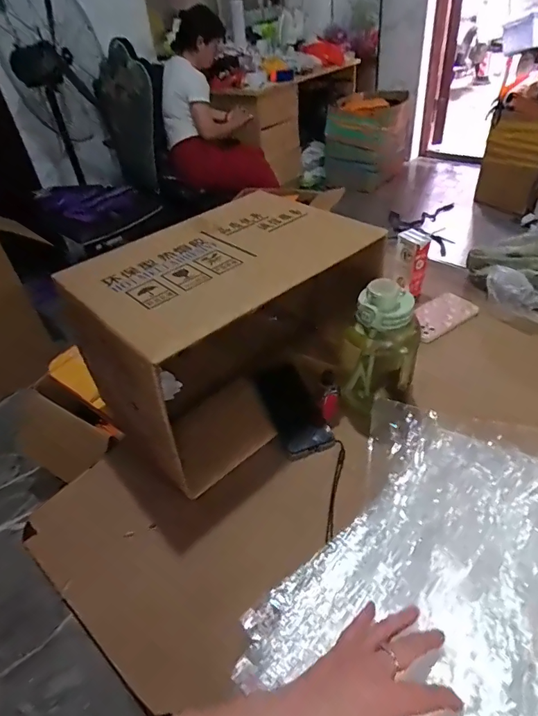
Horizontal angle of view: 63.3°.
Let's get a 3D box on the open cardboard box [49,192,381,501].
[{"bbox_3d":[-0.061,-0.044,0.709,0.420,0.284,0.274,-35,48,-28],"label":"open cardboard box"}]

